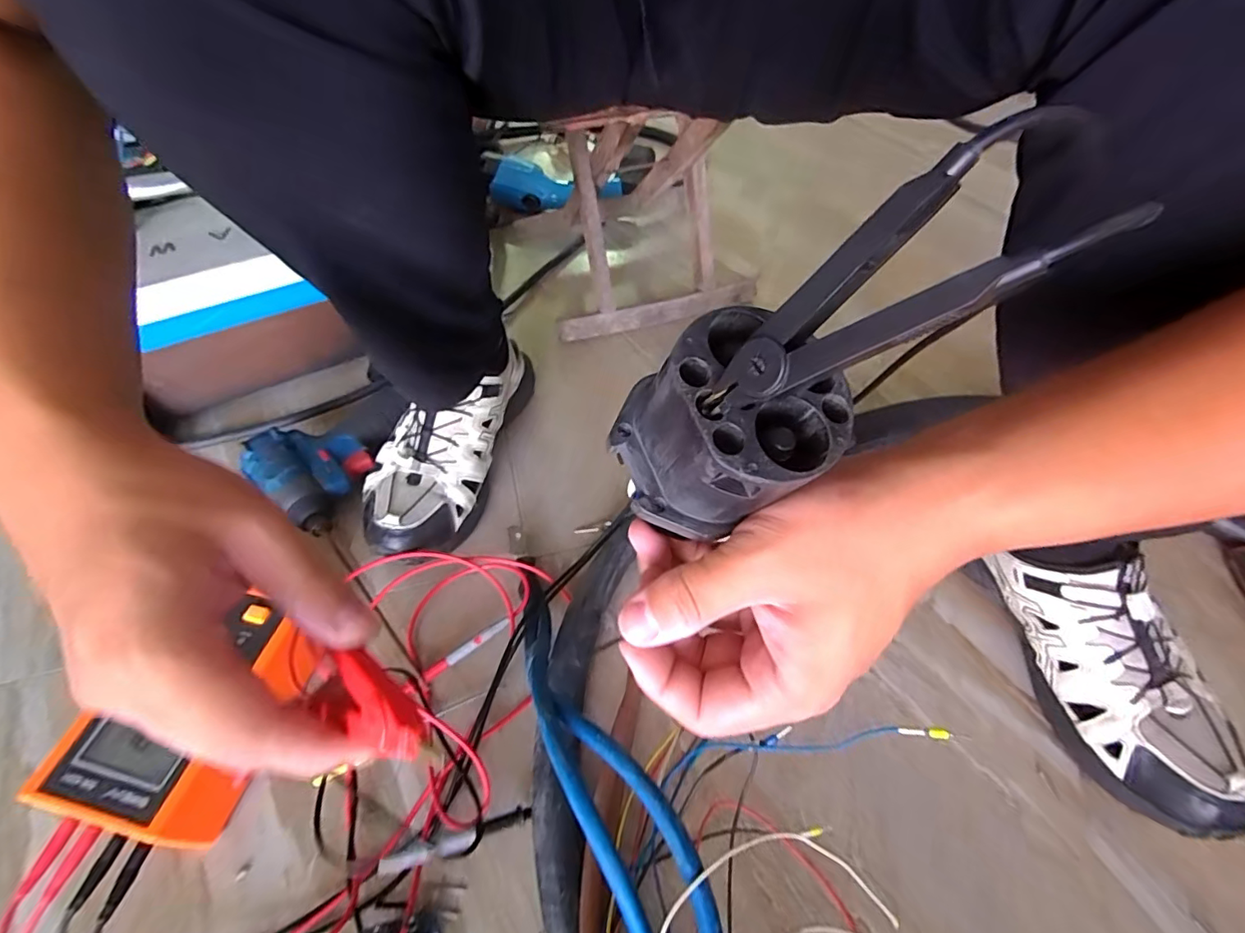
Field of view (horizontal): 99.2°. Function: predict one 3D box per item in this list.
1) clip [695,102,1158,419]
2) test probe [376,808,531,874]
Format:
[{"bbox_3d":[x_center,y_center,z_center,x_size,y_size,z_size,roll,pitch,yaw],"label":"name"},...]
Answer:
[{"bbox_3d":[0.054,-0.038,0.127,0.018,0.095,0.026,31,50,-26],"label":"clip"},{"bbox_3d":[-0.103,0.234,0.333,0.091,0.006,0.010,-2,50,-31],"label":"test probe"}]

